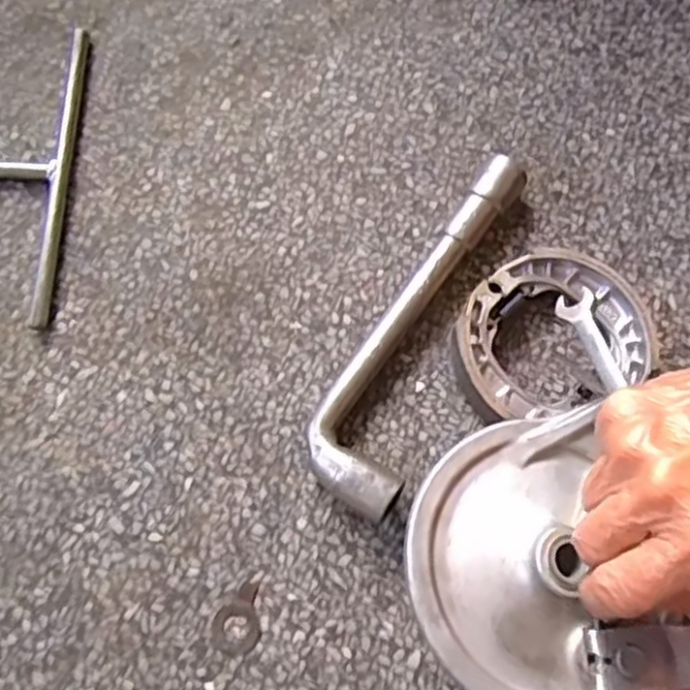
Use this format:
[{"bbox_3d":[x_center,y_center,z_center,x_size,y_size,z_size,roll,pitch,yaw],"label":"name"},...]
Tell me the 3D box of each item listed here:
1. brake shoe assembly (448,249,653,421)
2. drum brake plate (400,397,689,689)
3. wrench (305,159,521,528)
[{"bbox_3d":[0.112,0.001,0.381,0.100,0.029,0.101,29,76,6],"label":"brake shoe assembly"},{"bbox_3d":[0.098,0.101,0.308,0.132,0.037,0.141,1,75,-2],"label":"drum brake plate"},{"bbox_3d":[0.042,-0.013,0.381,0.052,0.028,0.207,26,75,5],"label":"wrench"}]

